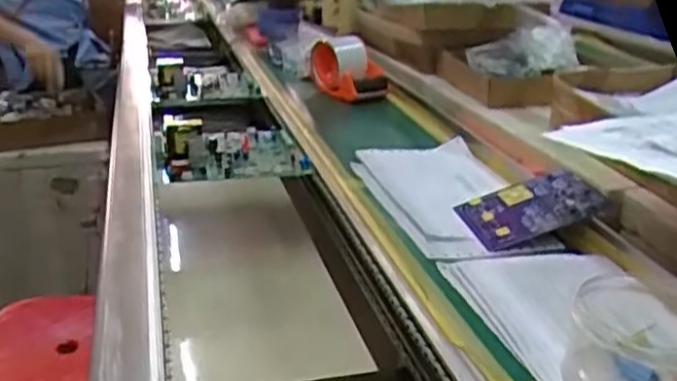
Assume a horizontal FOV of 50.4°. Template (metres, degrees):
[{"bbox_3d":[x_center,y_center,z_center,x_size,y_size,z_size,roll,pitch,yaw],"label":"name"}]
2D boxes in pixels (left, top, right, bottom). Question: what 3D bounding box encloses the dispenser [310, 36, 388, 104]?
[{"bbox_3d":[0.016,-0.193,1.156,0.113,0.080,0.156,-1,21,-6],"label":"dispenser"}]

